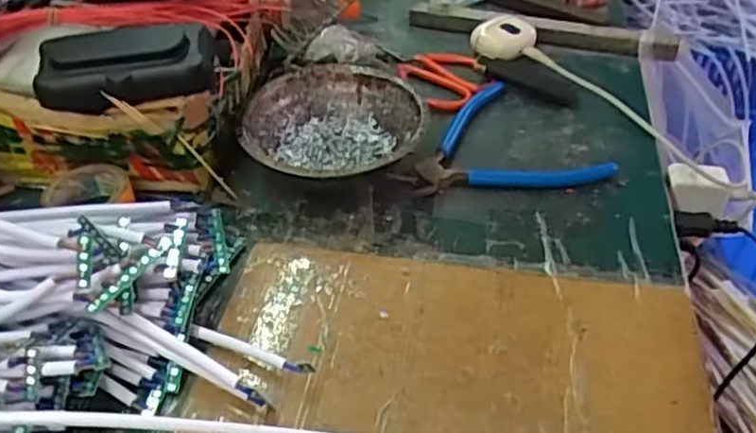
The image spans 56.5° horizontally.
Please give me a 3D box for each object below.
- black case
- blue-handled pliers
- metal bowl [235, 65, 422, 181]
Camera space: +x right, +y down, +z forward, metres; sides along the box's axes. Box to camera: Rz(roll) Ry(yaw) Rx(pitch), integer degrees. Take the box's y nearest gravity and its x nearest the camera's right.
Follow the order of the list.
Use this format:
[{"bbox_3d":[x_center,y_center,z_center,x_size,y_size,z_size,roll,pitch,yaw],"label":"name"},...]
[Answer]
[{"bbox_3d":[-0.157,-0.095,0.438,0.109,0.034,0.051,-6,42,-6],"label":"black case"},{"bbox_3d":[0.079,-0.042,0.496,0.133,0.014,0.126,-28,48,-27],"label":"blue-handled pliers"},{"bbox_3d":[-0.030,-0.054,0.484,0.118,0.044,0.119,0,41,0],"label":"metal bowl"}]

